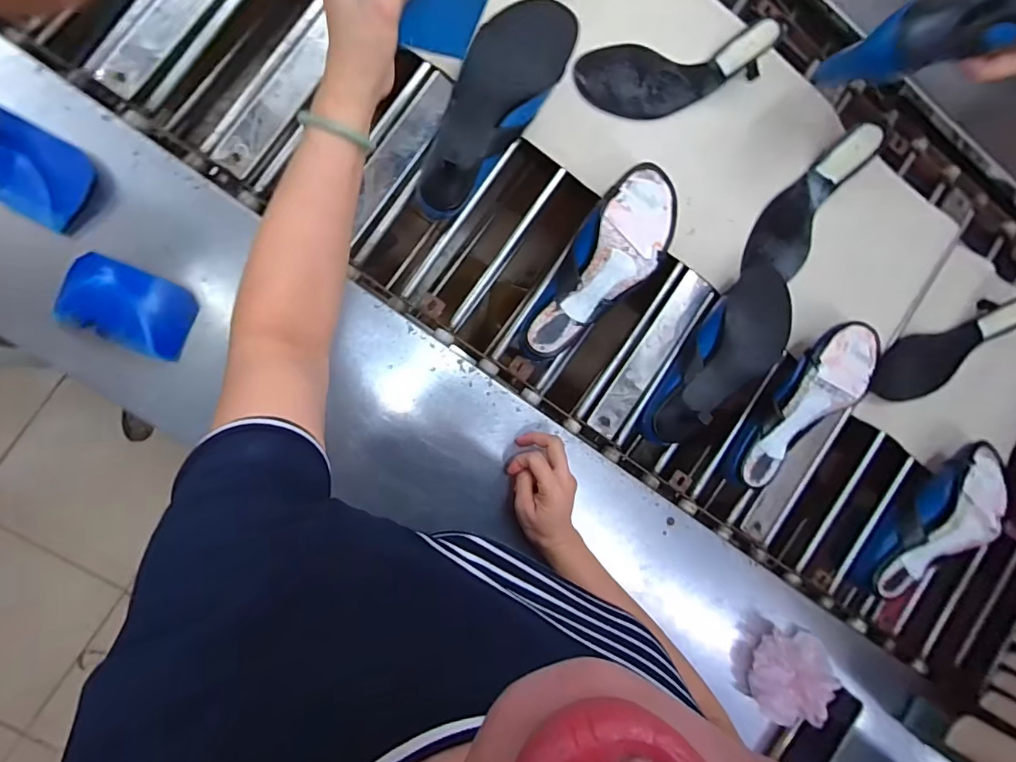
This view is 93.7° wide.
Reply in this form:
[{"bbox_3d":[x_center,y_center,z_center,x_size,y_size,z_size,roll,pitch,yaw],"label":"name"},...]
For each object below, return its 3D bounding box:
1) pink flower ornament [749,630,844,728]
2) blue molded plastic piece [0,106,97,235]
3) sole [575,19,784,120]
[{"bbox_3d":[0.372,0.387,0.618,0.106,0.037,0.112,0,92,-9],"label":"pink flower ornament"},{"bbox_3d":[-0.458,-0.202,0.449,0.105,0.026,0.081,28,88,-9],"label":"blue molded plastic piece"},{"bbox_3d":[0.205,-0.383,0.581,0.238,0.058,0.088,-9,94,-8],"label":"sole"}]

